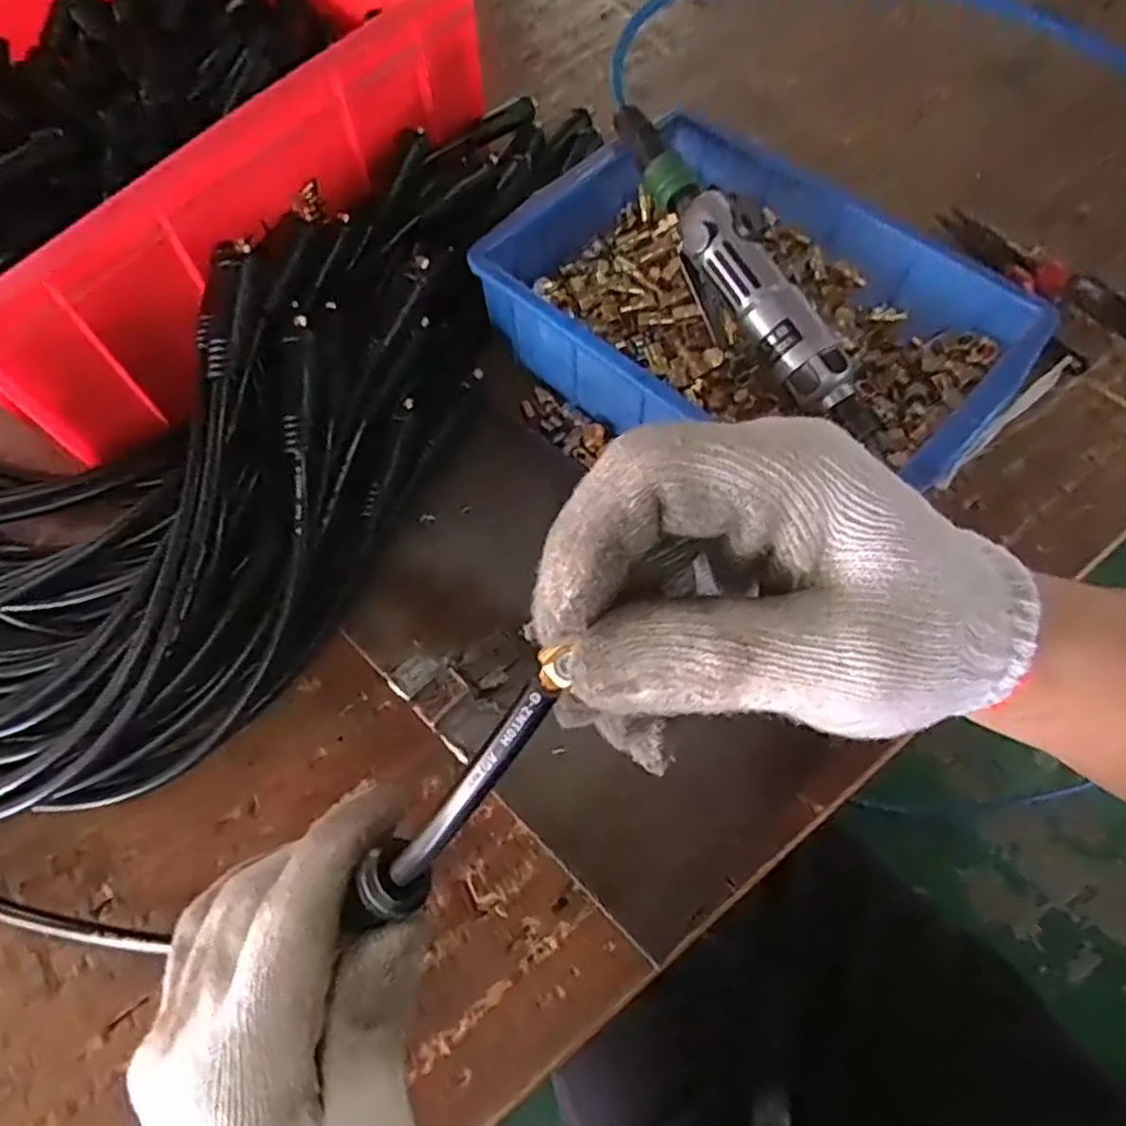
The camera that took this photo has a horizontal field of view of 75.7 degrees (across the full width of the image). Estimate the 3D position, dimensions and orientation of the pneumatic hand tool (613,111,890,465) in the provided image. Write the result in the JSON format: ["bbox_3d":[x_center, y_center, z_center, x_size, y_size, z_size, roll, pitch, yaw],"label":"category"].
[{"bbox_3d":[0.105,-0.179,0.452,0.034,0.059,0.257,-28,68,-13],"label":"pneumatic hand tool"}]

